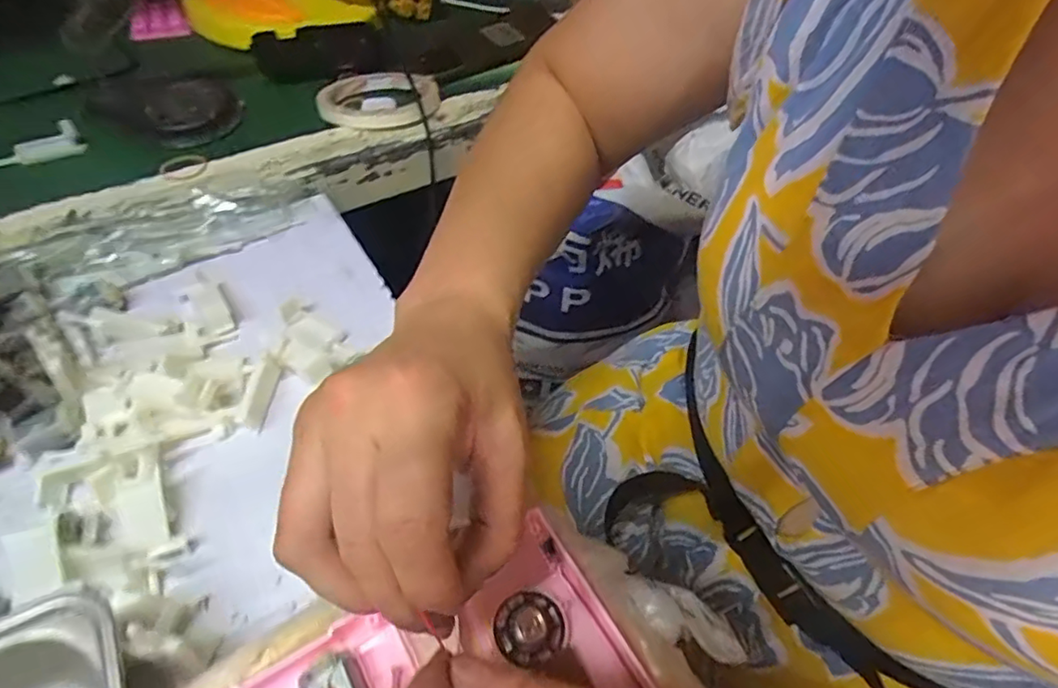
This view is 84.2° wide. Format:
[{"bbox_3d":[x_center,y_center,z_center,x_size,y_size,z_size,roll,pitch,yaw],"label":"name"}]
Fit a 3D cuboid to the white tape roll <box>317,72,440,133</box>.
[{"bbox_3d":[-0.126,-0.205,0.494,0.097,0.020,0.096,-2,52,-7],"label":"white tape roll"}]

